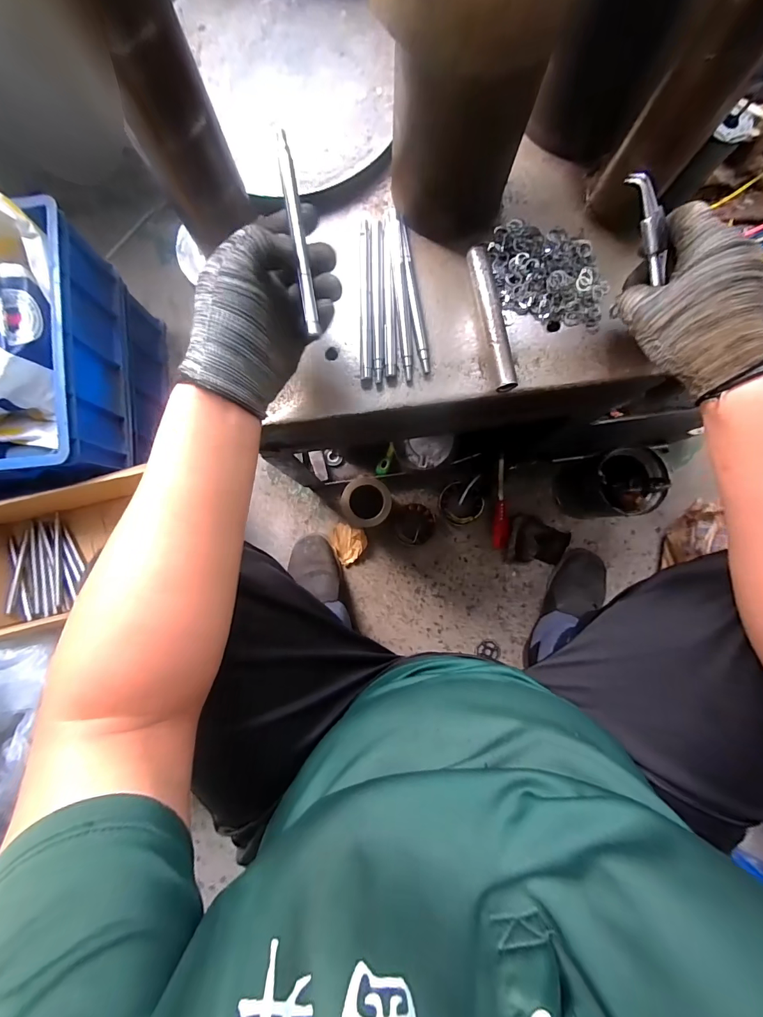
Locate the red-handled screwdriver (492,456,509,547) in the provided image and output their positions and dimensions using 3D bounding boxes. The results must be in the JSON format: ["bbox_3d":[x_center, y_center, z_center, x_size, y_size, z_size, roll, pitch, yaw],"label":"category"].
[{"bbox_3d":[0.248,-0.014,0.810,0.034,0.030,0.193,-2,101,0],"label":"red-handled screwdriver"}]

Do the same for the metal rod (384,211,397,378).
[{"bbox_3d":[0.008,-0.212,0.387,0.012,0.013,0.160,-1,86,0],"label":"metal rod"}]

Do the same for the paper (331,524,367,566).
[{"bbox_3d":[-0.065,0.068,0.806,0.068,0.031,0.080,-26,86,-2],"label":"paper"}]

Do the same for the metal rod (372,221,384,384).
[{"bbox_3d":[-0.004,-0.206,0.389,0.011,0.007,0.161,-1,86,0],"label":"metal rod"}]

